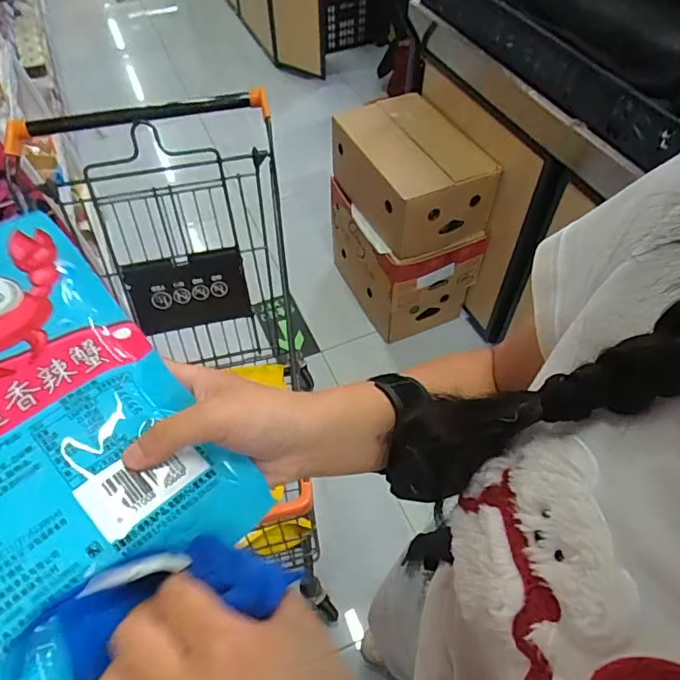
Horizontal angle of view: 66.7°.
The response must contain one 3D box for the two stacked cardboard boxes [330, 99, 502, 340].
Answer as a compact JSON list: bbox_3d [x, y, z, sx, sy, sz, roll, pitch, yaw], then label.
[{"bbox_3d":[0.205,-0.388,1.720,0.329,0.598,0.515,-17,55,-12],"label":"two stacked cardboard boxes"}]

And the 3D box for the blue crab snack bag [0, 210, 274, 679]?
[{"bbox_3d":[-0.183,0.046,0.283,0.172,0.022,0.254,-38,72,-26],"label":"blue crab snack bag"}]

